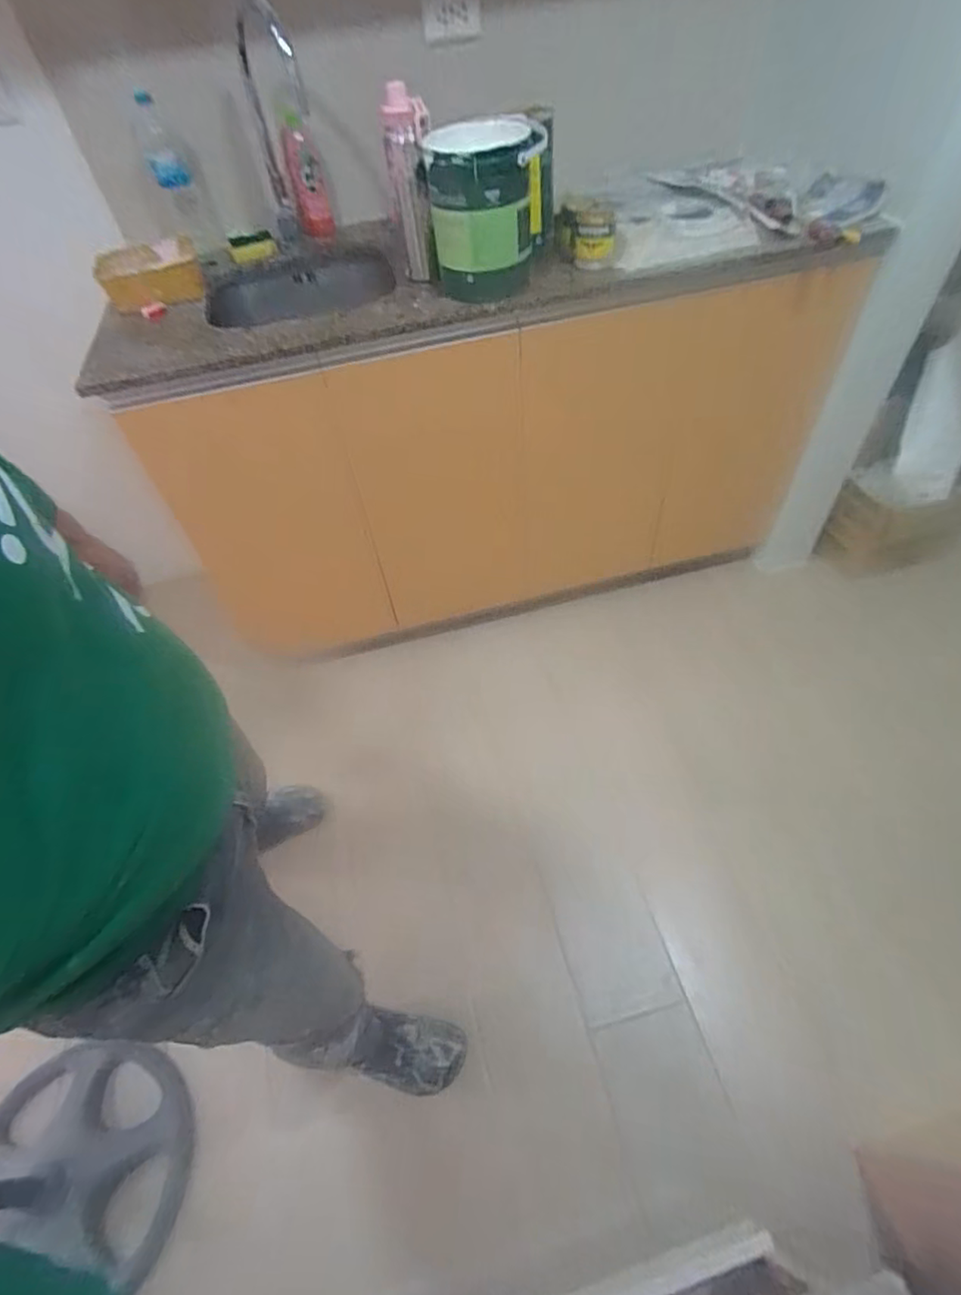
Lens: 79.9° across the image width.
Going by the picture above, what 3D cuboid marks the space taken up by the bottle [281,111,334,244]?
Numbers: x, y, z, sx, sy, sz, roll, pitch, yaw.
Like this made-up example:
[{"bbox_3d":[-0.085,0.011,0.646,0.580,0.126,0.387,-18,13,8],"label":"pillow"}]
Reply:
[{"bbox_3d":[-0.372,-0.999,1.225,0.074,0.205,0.059,-12,52,-4],"label":"bottle"}]

